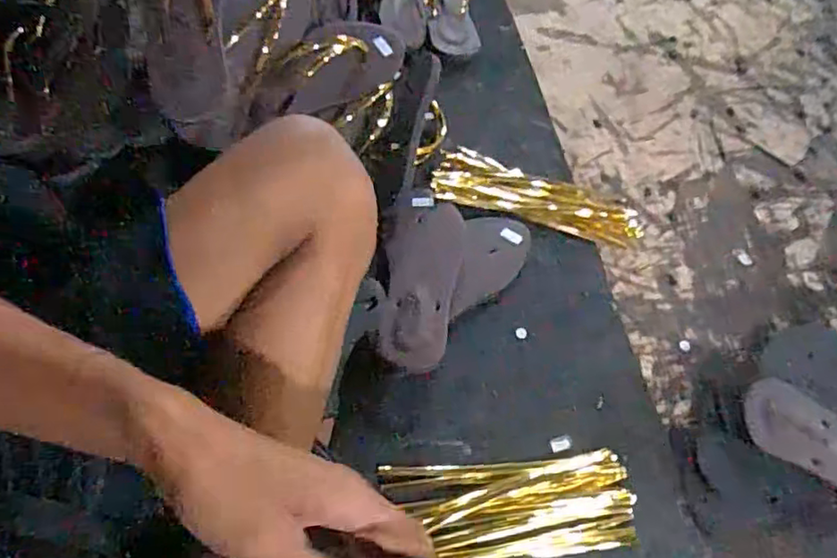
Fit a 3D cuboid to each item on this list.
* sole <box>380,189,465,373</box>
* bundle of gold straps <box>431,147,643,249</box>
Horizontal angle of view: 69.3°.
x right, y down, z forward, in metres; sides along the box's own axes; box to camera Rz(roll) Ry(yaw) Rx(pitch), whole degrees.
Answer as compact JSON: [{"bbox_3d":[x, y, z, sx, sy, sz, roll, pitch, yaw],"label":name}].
[{"bbox_3d":[0.006,-0.005,0.660,0.095,0.012,0.219,10,60,-20],"label":"sole"},{"bbox_3d":[0.146,-0.100,0.735,0.252,0.011,0.086,14,58,-2],"label":"bundle of gold straps"}]

